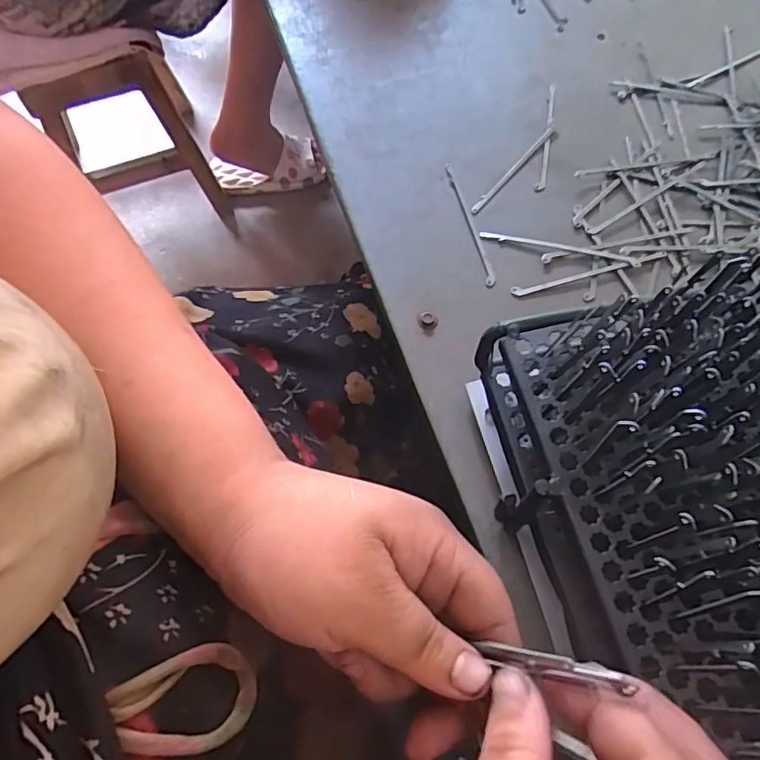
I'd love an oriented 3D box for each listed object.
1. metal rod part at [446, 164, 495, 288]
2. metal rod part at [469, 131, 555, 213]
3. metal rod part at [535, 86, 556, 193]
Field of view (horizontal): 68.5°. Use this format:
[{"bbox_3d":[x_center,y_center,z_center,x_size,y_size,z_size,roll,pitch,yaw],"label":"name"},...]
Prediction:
[{"bbox_3d":[0.066,-0.115,0.411,0.007,0.004,0.111,-11,67,-6],"label":"metal rod part"},{"bbox_3d":[0.103,-0.162,0.430,0.006,0.004,0.104,39,71,15],"label":"metal rod part"},{"bbox_3d":[0.133,-0.195,0.444,0.007,0.004,0.115,12,67,4],"label":"metal rod part"}]

